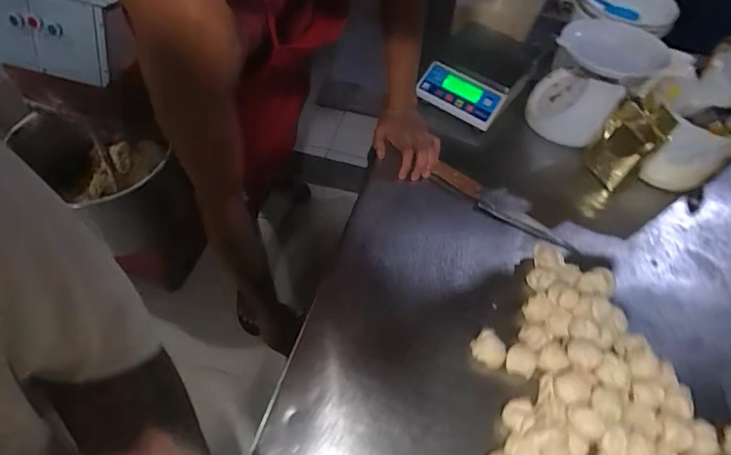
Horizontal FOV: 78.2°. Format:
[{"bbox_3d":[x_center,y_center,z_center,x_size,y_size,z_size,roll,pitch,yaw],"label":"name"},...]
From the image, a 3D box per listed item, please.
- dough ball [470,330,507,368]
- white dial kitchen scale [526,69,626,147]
[{"bbox_3d":[0.175,0.174,0.635,0.044,0.026,0.047,3,53,-4],"label":"dough ball"},{"bbox_3d":[0.403,-0.241,0.888,0.154,0.122,0.101,26,56,15],"label":"white dial kitchen scale"}]

